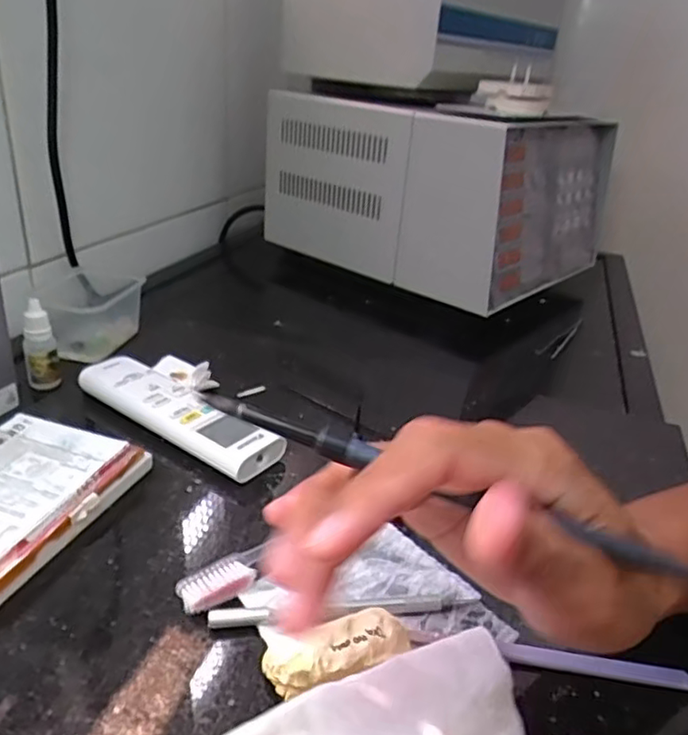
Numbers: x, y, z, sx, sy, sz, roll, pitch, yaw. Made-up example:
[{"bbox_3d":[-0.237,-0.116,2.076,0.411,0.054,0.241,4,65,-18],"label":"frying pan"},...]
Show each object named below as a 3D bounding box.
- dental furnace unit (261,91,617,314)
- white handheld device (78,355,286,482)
[{"bbox_3d":[0.137,-0.260,0.854,0.365,0.198,0.348,25,33,34],"label":"dental furnace unit"},{"bbox_3d":[-0.123,0.034,0.445,0.173,0.029,0.041,23,32,31],"label":"white handheld device"}]

